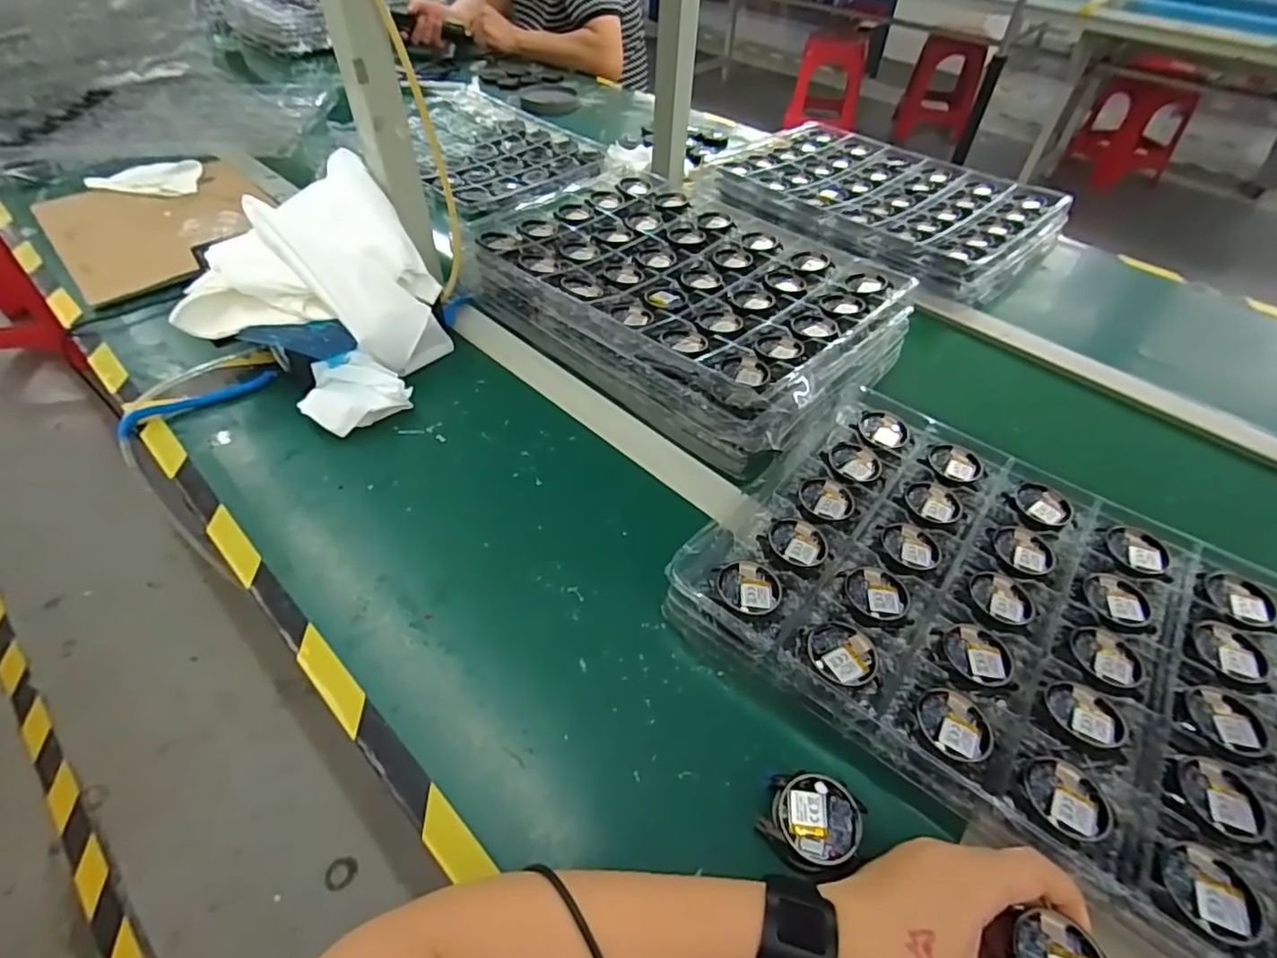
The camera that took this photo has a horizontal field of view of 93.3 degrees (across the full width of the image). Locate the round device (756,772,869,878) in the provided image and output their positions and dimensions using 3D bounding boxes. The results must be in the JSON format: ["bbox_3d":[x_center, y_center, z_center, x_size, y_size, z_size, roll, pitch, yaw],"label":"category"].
[{"bbox_3d":[0.098,0.197,0.344,0.052,0.026,0.048,1,48,-1],"label":"round device"}]

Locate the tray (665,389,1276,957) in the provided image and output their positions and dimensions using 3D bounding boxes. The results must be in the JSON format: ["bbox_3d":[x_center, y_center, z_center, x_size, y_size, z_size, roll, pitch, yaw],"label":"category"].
[{"bbox_3d":[0.288,0.101,0.420,0.453,0.042,0.316,31,54,23],"label":"tray"}]

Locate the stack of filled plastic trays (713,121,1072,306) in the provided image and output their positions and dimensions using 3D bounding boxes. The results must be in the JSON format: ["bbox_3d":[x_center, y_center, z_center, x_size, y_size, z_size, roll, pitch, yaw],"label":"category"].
[{"bbox_3d":[0.349,-0.418,0.884,0.327,0.049,0.458,-34,58,-28],"label":"stack of filled plastic trays"}]

